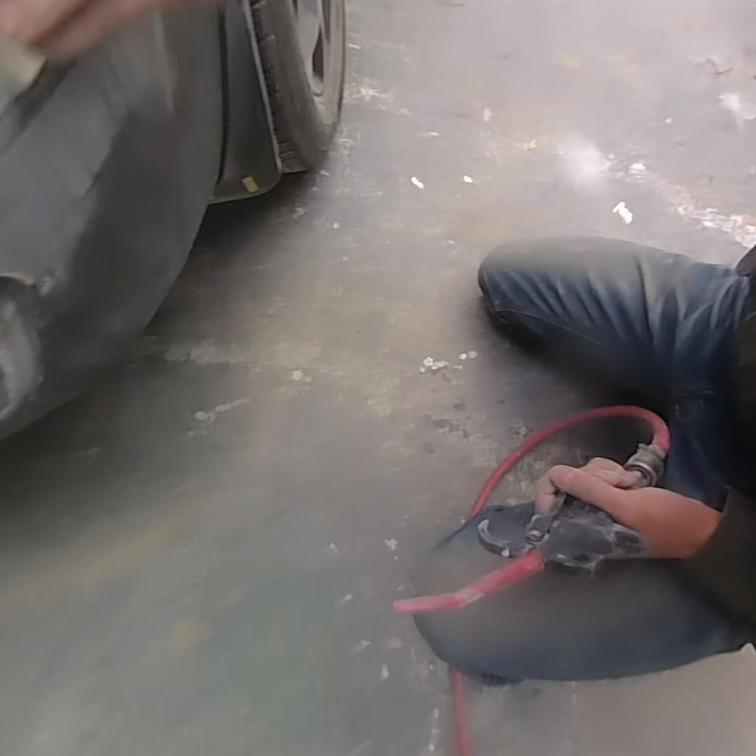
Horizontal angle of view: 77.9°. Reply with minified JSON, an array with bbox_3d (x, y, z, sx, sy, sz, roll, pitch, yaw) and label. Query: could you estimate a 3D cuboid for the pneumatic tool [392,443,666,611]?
[{"bbox_3d":[0.151,0.109,0.351,0.307,0.065,0.048,-15,75,-31],"label":"pneumatic tool"}]

